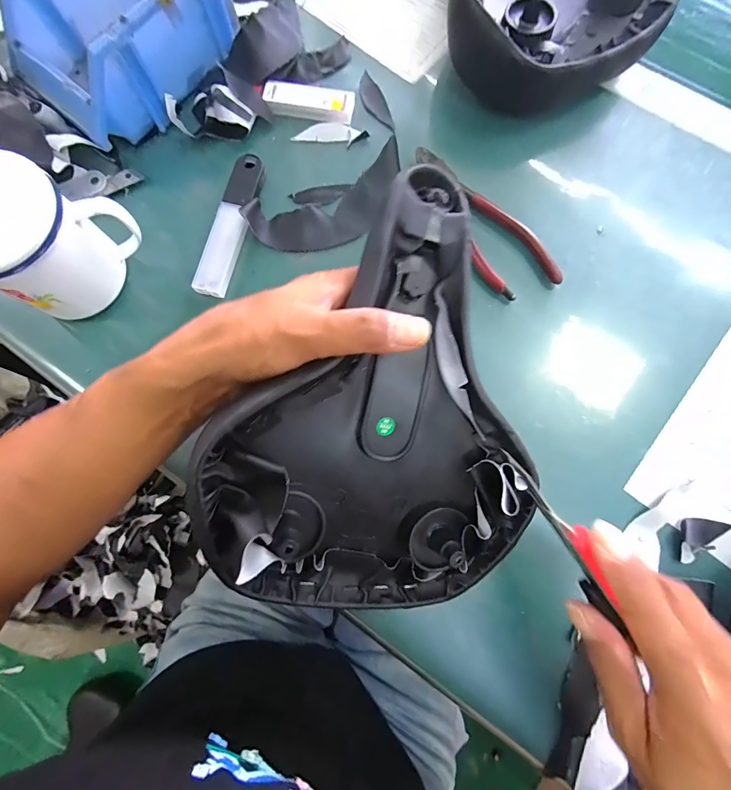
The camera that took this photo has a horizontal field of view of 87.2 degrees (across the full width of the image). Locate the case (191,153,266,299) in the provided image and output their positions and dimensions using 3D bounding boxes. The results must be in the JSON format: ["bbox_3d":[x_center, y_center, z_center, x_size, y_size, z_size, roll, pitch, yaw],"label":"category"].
[{"bbox_3d":[-0.113,-0.143,0.324,0.029,0.011,0.129,12,78,3],"label":"case"}]

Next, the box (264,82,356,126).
[{"bbox_3d":[-0.050,-0.260,0.341,0.078,0.012,0.026,9,78,2],"label":"box"}]

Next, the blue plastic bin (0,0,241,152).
[{"bbox_3d":[-0.203,-0.313,0.324,0.125,0.070,0.178,41,81,8],"label":"blue plastic bin"}]

